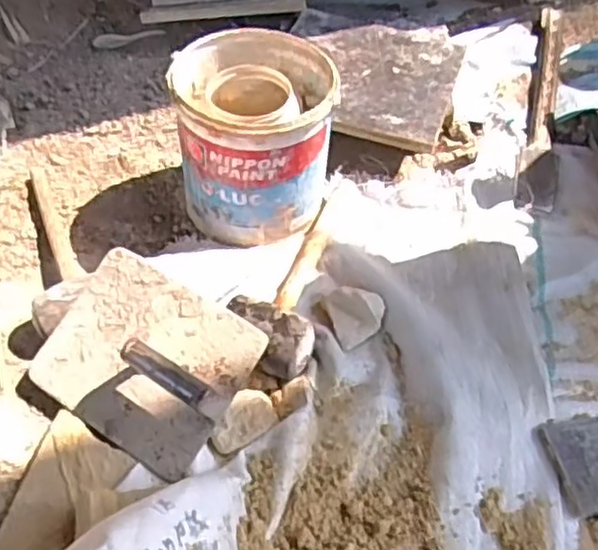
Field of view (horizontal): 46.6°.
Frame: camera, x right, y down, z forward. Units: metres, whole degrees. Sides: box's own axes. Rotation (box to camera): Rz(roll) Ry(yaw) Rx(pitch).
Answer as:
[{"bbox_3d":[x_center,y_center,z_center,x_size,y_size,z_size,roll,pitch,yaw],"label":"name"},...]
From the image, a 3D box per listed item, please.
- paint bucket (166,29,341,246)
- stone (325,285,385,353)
[{"bbox_3d":[-0.051,-0.163,0.829,0.173,0.177,0.175,-1,52,1],"label":"paint bucket"},{"bbox_3d":[0.064,0.043,0.779,0.060,0.039,0.068,-14,53,-8],"label":"stone"}]

